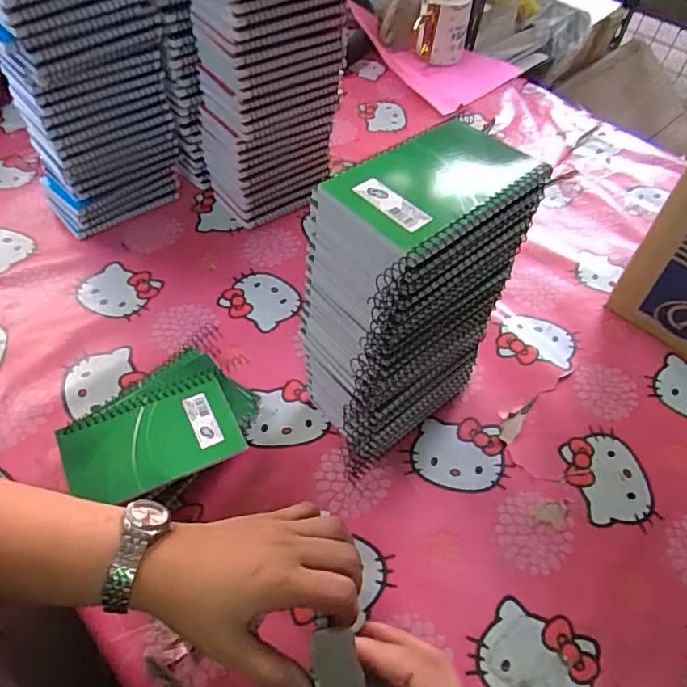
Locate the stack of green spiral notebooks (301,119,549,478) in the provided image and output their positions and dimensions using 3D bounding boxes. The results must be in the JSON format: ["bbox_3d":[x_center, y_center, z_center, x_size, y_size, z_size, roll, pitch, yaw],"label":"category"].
[{"bbox_3d":[0.047,-0.023,0.431,0.144,0.240,0.090,-29,59,-23],"label":"stack of green spiral notebooks"}]

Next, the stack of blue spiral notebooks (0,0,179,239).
[{"bbox_3d":[-0.266,-0.266,0.569,0.099,0.286,0.148,36,59,22],"label":"stack of blue spiral notebooks"}]

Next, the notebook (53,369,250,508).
[{"bbox_3d":[-0.153,0.076,0.442,0.131,0.008,0.085,-20,56,-18],"label":"notebook"}]

